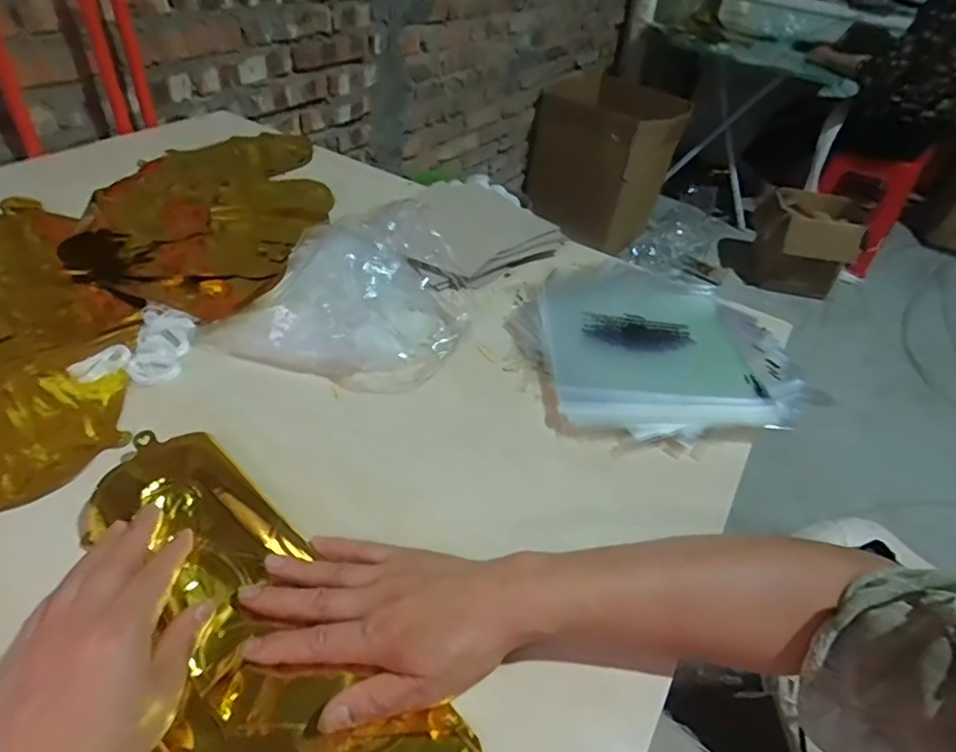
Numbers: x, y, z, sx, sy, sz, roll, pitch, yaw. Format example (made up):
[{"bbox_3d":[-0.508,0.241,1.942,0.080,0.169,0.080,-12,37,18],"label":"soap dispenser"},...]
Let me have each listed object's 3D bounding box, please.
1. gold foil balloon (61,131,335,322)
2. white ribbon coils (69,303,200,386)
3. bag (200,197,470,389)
[{"bbox_3d":[-0.337,-0.228,0.719,0.271,0.013,0.478,6,42,-1],"label":"gold foil balloon"},{"bbox_3d":[-0.301,-0.030,0.507,0.074,0.013,0.111,11,42,5],"label":"white ribbon coils"},{"bbox_3d":[-0.114,-0.098,0.567,0.215,0.079,0.238,19,43,13],"label":"bag"}]

